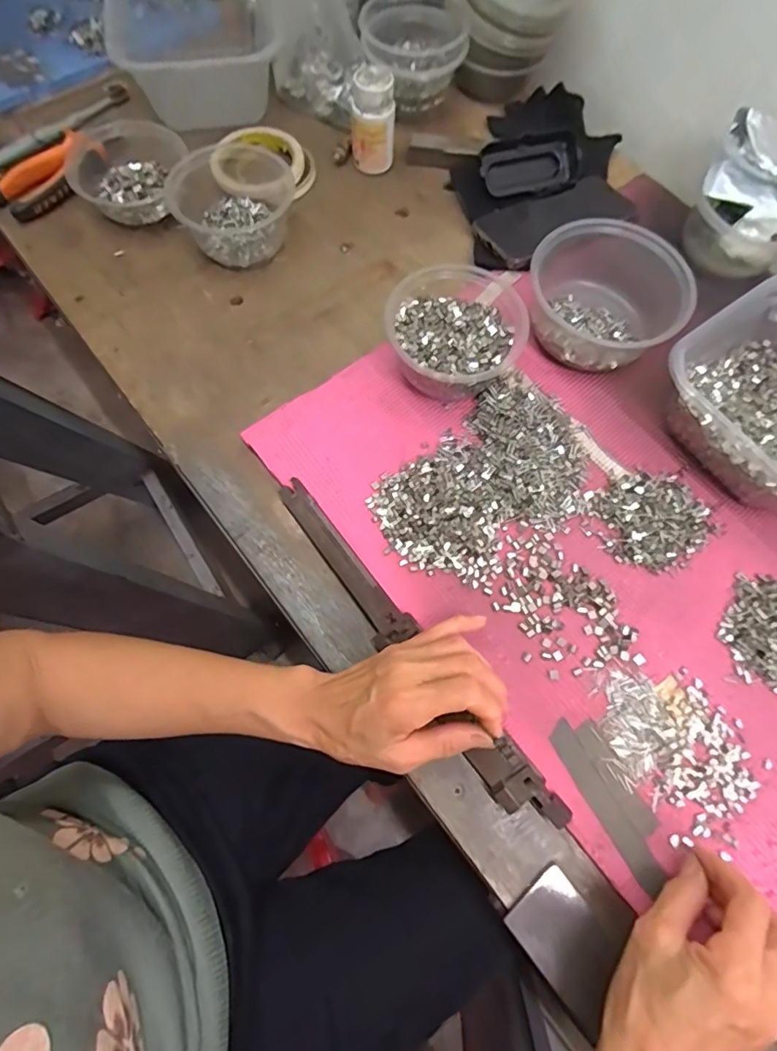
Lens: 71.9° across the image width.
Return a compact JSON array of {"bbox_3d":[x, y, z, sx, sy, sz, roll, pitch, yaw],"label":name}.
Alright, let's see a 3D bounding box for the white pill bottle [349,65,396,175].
[{"bbox_3d":[-0.017,-0.421,0.563,0.046,0.087,0.039,2,69,-1],"label":"white pill bottle"}]

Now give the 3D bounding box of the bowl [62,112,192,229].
[{"bbox_3d":[-0.270,-0.360,0.544,0.115,0.043,0.117,1,69,-2],"label":"bowl"}]

